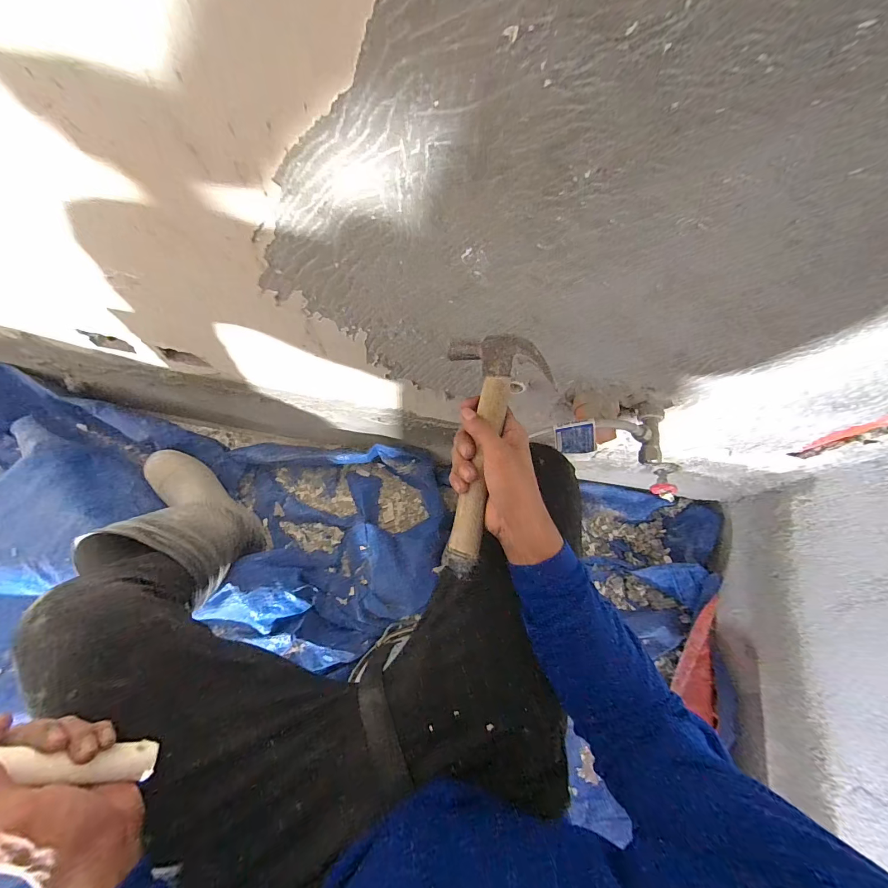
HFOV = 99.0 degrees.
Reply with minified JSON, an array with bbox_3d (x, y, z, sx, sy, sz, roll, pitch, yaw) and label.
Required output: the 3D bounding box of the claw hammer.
[{"bbox_3d":[0.053,0.008,0.389,0.108,0.033,0.246,-1,80,29],"label":"claw hammer"}]

